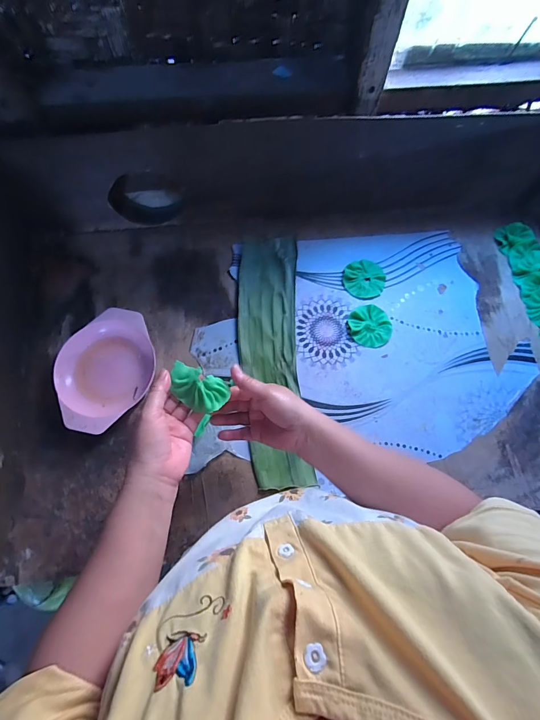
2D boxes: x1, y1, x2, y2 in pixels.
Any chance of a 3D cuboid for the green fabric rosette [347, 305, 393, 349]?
[{"bbox_3d":[0.171,-0.057,0.582,0.070,0.007,0.073,0,73,-2],"label":"green fabric rosette"}]

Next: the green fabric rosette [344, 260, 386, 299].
[{"bbox_3d":[0.167,-0.143,0.607,0.074,0.010,0.070,0,73,-2],"label":"green fabric rosette"}]

